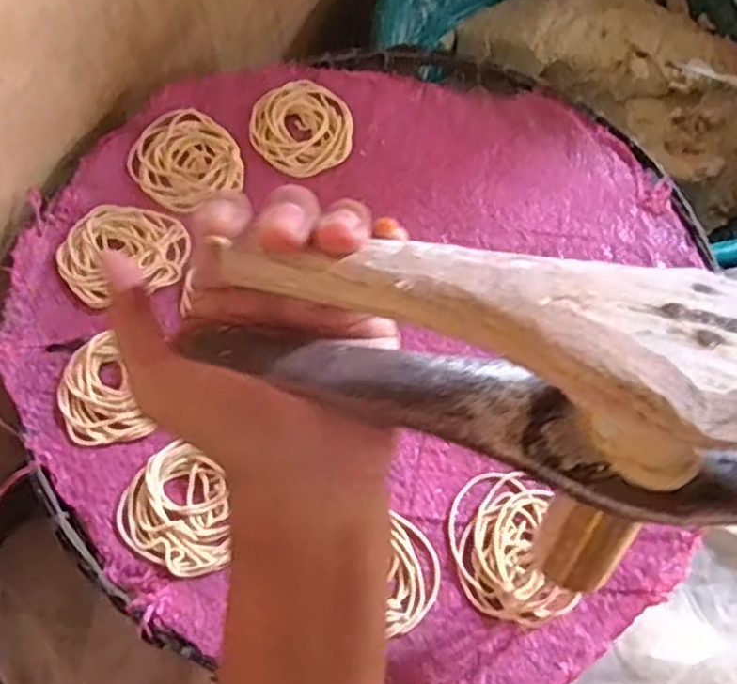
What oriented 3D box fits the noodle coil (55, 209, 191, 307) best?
[{"bbox_3d":[-0.146,-0.056,0.444,0.072,0.006,0.060,-17,69,-9],"label":"noodle coil"}]

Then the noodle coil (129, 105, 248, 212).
[{"bbox_3d":[-0.116,-0.116,0.470,0.064,0.004,0.067,1,67,-2],"label":"noodle coil"}]

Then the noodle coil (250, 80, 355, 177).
[{"bbox_3d":[-0.043,-0.140,0.484,0.064,0.007,0.065,1,67,-2],"label":"noodle coil"}]

